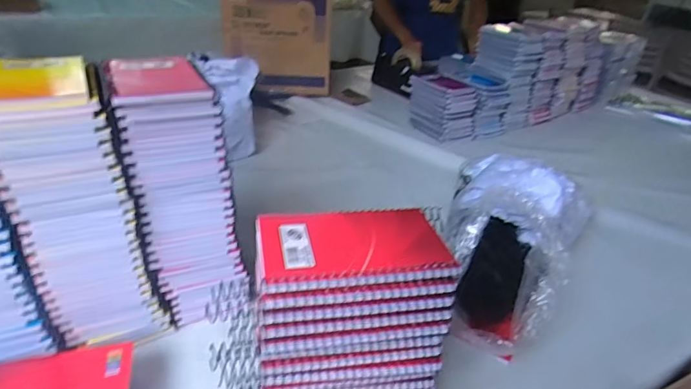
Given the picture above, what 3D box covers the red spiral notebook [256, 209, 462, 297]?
[{"bbox_3d":[0.004,0.037,0.323,0.131,0.012,0.086,-2,31,-12],"label":"red spiral notebook"}]

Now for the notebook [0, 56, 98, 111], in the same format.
[{"bbox_3d":[-0.273,-0.103,0.403,0.086,0.009,0.129,-13,35,-28],"label":"notebook"}]

